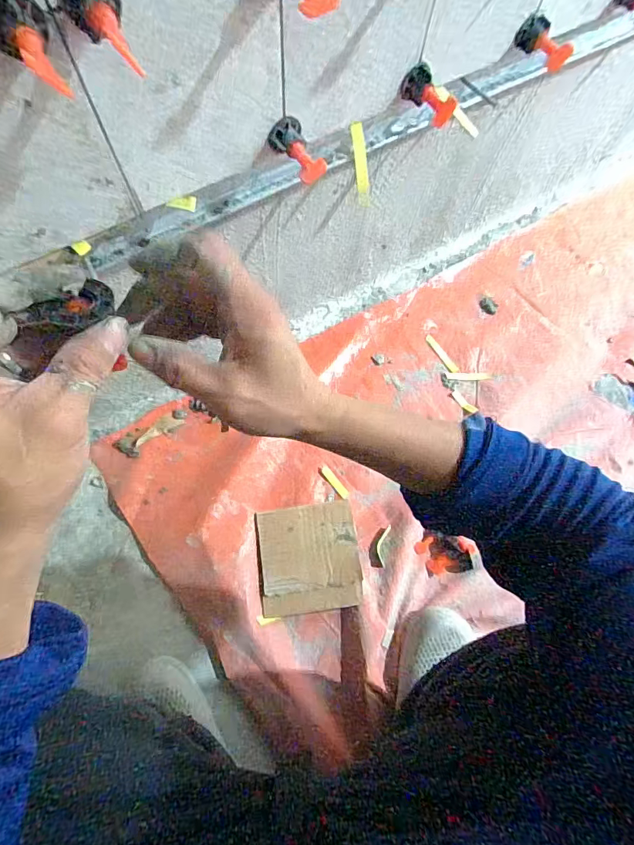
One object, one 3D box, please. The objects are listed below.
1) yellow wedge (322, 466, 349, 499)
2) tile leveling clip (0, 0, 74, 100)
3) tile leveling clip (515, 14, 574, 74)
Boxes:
[{"bbox_3d":[0.029,0.096,0.694,0.015,0.004,0.060,-37,76,-14],"label":"yellow wedge"},{"bbox_3d":[-0.158,-0.204,0.234,0.033,0.026,0.054,-26,75,-11],"label":"tile leveling clip"},{"bbox_3d":[0.241,-0.404,0.462,0.060,0.029,0.024,26,70,-15],"label":"tile leveling clip"}]

